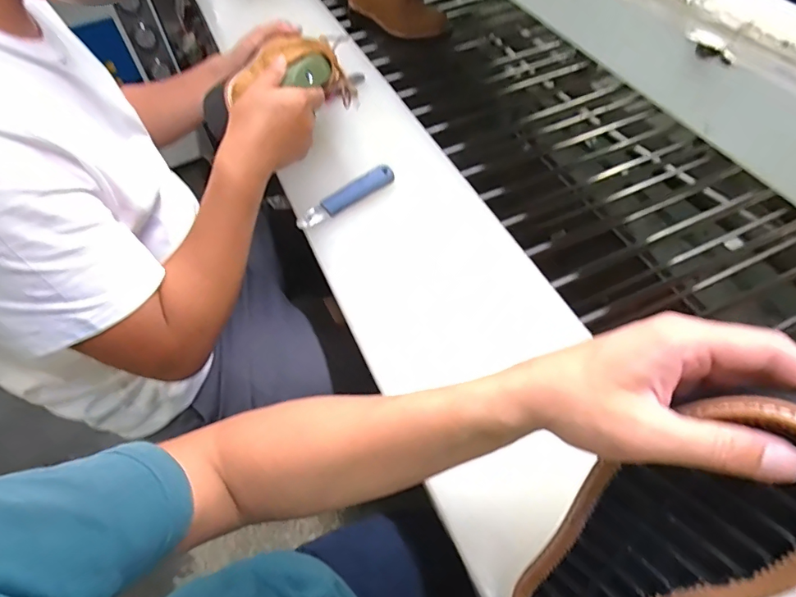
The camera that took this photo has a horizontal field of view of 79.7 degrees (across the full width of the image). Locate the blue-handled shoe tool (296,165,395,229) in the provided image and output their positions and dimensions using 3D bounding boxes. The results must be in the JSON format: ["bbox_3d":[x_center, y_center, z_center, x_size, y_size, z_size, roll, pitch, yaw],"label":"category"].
[{"bbox_3d":[-0.074,-0.142,0.674,0.160,0.028,0.025,-34,59,-19],"label":"blue-handled shoe tool"}]

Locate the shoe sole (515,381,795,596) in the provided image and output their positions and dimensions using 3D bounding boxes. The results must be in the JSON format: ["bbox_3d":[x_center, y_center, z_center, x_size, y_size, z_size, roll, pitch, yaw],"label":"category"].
[{"bbox_3d":[0.151,0.153,0.291,0.019,0.259,0.089,-7,46,-41],"label":"shoe sole"}]

